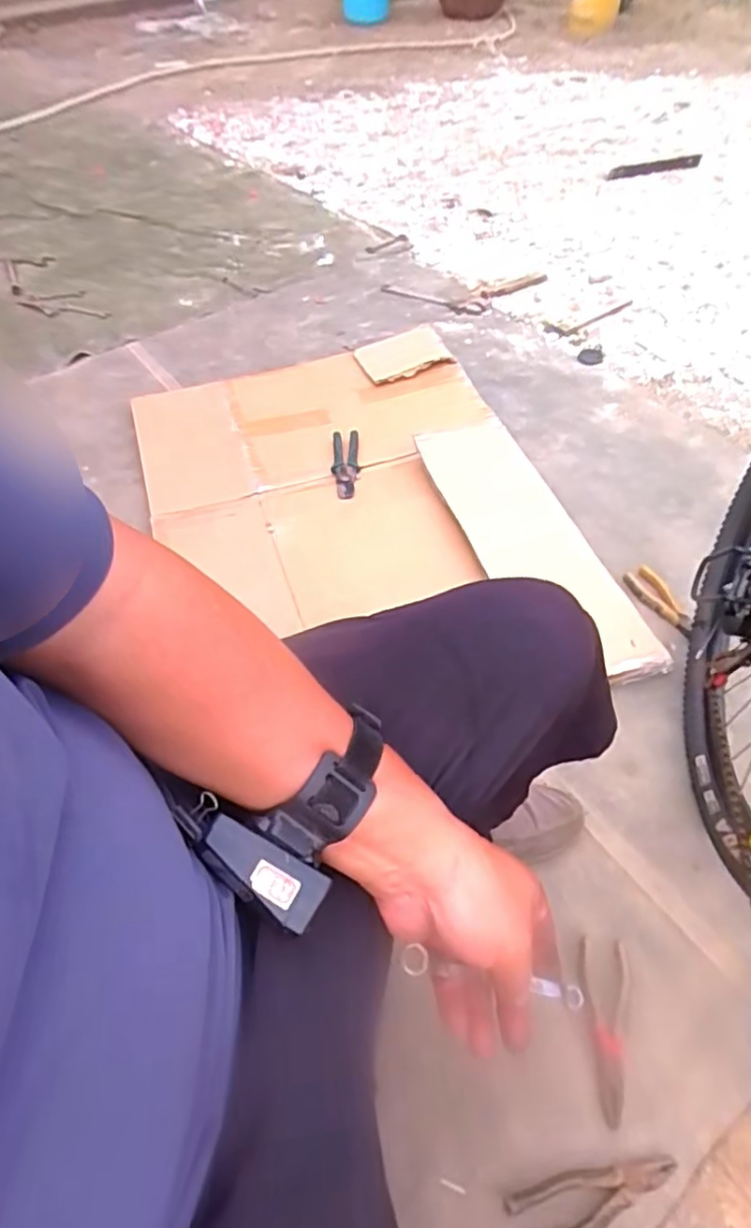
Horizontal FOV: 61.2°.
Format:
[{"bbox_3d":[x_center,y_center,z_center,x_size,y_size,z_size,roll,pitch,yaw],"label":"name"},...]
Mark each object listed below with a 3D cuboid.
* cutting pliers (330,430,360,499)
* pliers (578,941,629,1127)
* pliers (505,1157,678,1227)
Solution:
[{"bbox_3d":[-0.057,-0.288,1.218,0.049,0.019,0.152,-2,70,2],"label":"cutting pliers"},{"bbox_3d":[0.246,0.437,0.673,0.052,0.019,0.165,7,54,9],"label":"pliers"},{"bbox_3d":[0.210,0.558,0.606,0.164,0.018,0.053,-16,54,-8],"label":"pliers"}]

